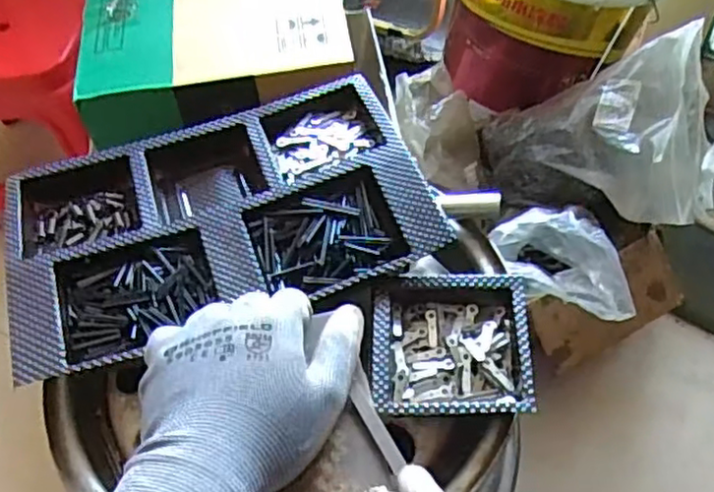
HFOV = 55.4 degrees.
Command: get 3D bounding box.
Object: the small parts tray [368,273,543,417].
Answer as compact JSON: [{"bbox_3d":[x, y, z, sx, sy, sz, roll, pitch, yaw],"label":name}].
[{"bbox_3d":[0.071,0.072,0.512,0.114,0.029,0.113,-1,53,5],"label":"small parts tray"}]

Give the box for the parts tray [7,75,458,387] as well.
[{"bbox_3d":[-0.114,-0.024,0.567,0.325,0.044,0.203,-19,54,-9],"label":"parts tray"}]

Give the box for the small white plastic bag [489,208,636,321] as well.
[{"bbox_3d":[0.227,0.016,0.737,0.155,0.098,0.082,15,56,16],"label":"small white plastic bag"}]

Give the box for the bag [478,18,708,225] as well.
[{"bbox_3d":[0.274,-0.137,0.802,0.276,0.205,0.140,28,61,24],"label":"bag"}]

